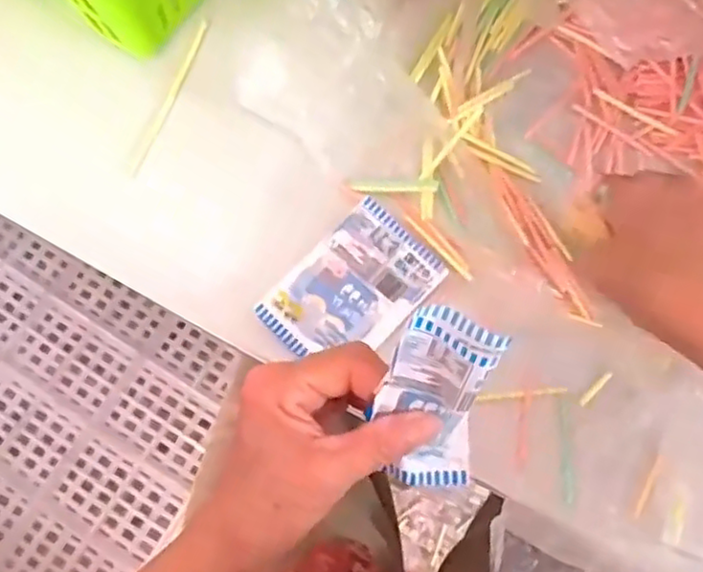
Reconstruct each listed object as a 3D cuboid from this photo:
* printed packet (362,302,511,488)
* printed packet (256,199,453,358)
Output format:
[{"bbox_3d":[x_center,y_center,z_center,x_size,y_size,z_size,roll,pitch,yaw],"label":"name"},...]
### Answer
[{"bbox_3d":[0.036,0.053,0.299,0.048,0.095,0.023,3,41,3],"label":"printed packet"},{"bbox_3d":[0.000,0.002,0.419,0.071,0.011,0.103,44,80,12],"label":"printed packet"}]

